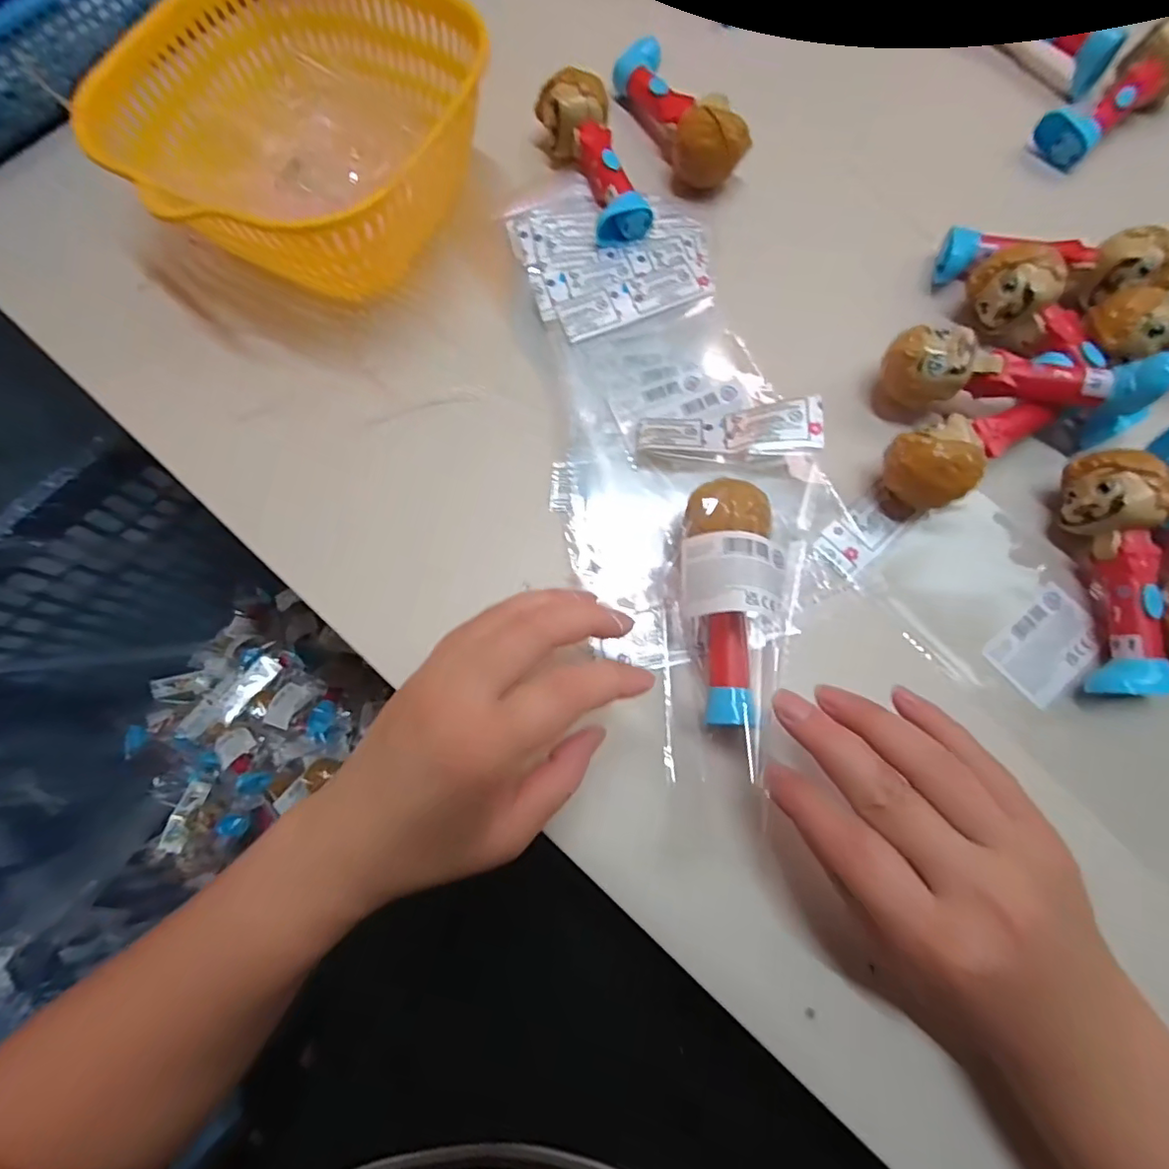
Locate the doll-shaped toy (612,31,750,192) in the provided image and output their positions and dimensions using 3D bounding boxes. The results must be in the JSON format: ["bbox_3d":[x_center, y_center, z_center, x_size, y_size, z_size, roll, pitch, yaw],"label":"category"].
[{"bbox_3d":[0.063,-0.322,0.372,0.046,0.039,0.127,-25,74,-6],"label":"doll-shaped toy"}]

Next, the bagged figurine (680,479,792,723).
[{"bbox_3d":[0.068,0.007,0.268,0.050,0.051,0.117,5,73,3],"label":"bagged figurine"}]

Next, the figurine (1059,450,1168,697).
[{"bbox_3d":[0.268,-0.006,0.277,0.033,0.041,0.119,3,73,2],"label":"figurine"}]

